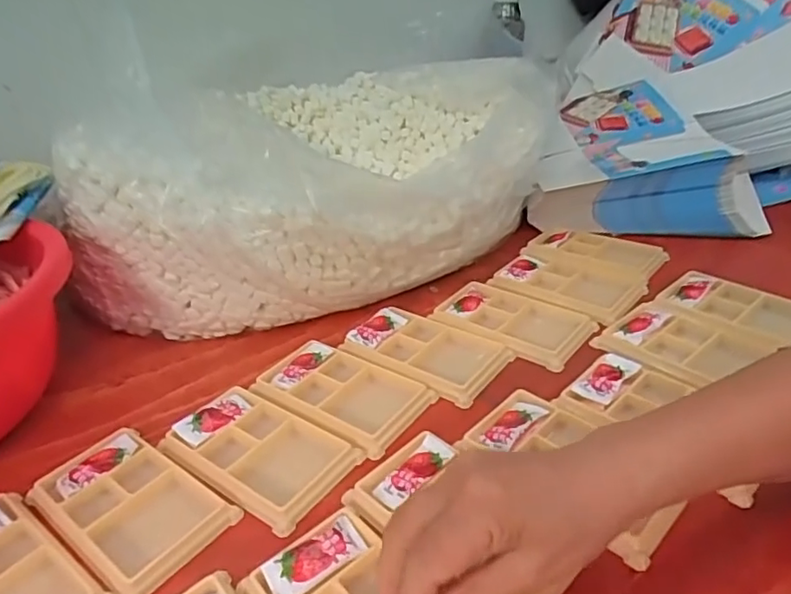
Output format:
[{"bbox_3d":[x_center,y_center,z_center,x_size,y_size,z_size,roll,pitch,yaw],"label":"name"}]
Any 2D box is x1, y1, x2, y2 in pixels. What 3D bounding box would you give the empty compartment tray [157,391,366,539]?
[{"bbox_3d":[-0.098,0.111,0.418,0.132,0.017,0.078,17,37,34],"label":"empty compartment tray"}]

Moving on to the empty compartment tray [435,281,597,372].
[{"bbox_3d":[0.110,0.022,0.535,0.131,0.013,0.083,21,39,38],"label":"empty compartment tray"}]

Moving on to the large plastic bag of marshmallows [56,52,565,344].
[{"bbox_3d":[-0.092,-0.137,0.662,0.517,0.171,0.340,-19,33,-21],"label":"large plastic bag of marshmallows"}]

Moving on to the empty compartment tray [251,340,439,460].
[{"bbox_3d":[-0.042,0.079,0.469,0.132,0.023,0.077,19,38,33],"label":"empty compartment tray"}]

